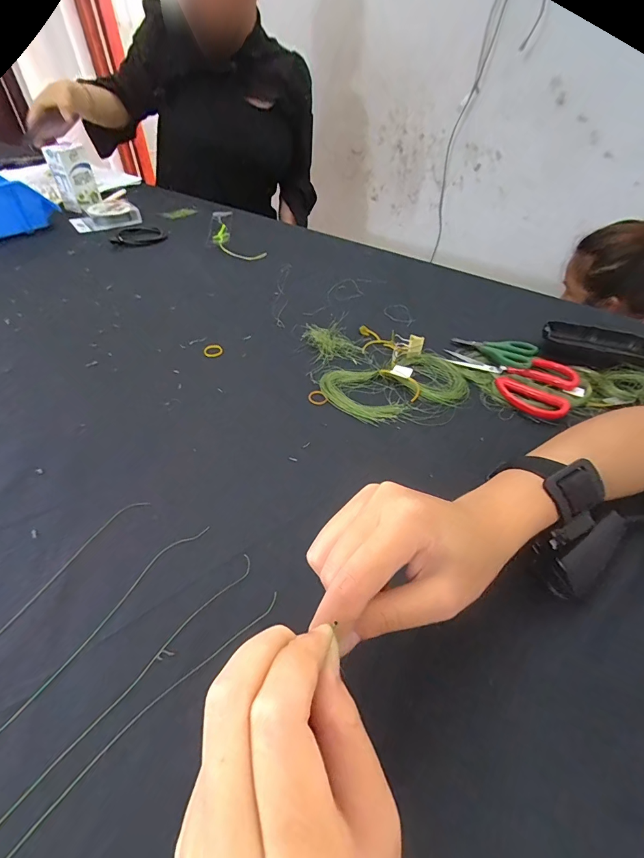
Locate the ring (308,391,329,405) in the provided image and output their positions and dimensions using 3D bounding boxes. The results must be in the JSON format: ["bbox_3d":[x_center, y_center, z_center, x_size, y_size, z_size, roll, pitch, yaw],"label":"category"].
[{"bbox_3d":[-0.004,-0.033,0.396,0.021,0.005,0.018,2,47,0],"label":"ring"}]

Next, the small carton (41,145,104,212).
[{"bbox_3d":[-0.492,-0.500,0.748,0.050,0.091,0.063,18,49,13],"label":"small carton"}]

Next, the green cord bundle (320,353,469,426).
[{"bbox_3d":[0.083,-0.048,0.407,0.154,0.008,0.087,-13,49,-13],"label":"green cord bundle"}]

